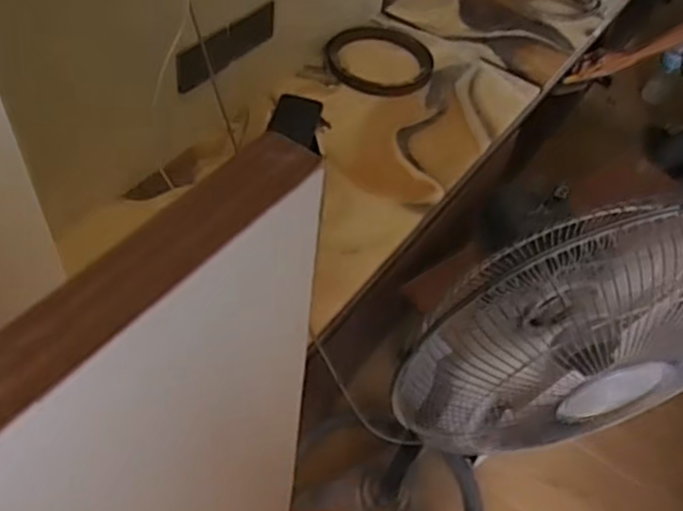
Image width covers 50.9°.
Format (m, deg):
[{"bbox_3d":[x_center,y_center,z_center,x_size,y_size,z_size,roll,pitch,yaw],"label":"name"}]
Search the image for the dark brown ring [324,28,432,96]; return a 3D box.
[{"bbox_3d":[0.084,-0.414,1.512,0.220,0.031,0.230,3,48,-4],"label":"dark brown ring"}]

